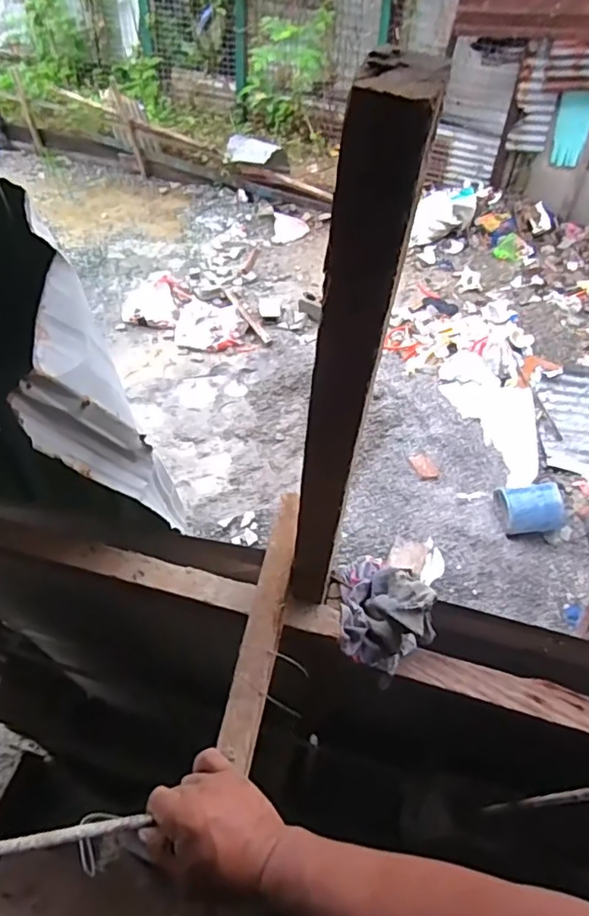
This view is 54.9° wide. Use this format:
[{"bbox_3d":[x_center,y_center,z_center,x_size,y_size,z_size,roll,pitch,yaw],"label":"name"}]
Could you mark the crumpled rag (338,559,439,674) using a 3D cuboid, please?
[{"bbox_3d":[0.113,0.204,0.747,0.136,0.085,0.132,31,59,19],"label":"crumpled rag"}]

